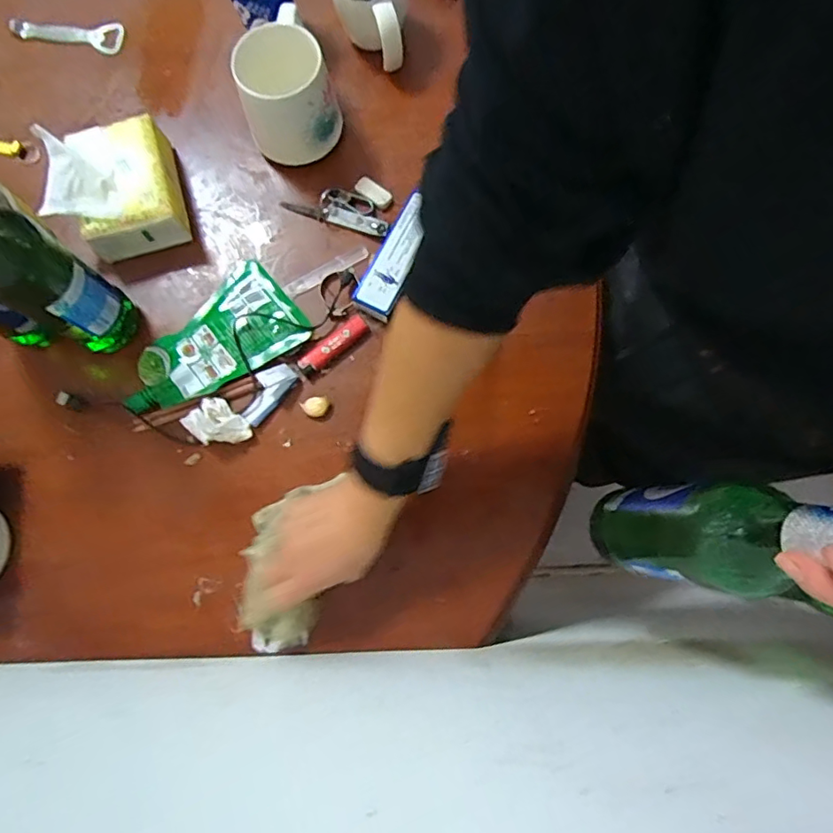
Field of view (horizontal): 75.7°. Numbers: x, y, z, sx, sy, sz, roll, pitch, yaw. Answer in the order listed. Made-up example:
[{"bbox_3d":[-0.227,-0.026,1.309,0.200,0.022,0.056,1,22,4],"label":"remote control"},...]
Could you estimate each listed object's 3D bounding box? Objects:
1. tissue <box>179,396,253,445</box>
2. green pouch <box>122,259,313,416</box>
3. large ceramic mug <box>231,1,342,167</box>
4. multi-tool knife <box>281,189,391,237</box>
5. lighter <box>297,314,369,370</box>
[{"bbox_3d":[-0.195,0.008,0.523,0.053,0.030,0.044,43,82,7],"label":"tissue"},{"bbox_3d":[-0.211,-0.072,0.550,0.187,0.017,0.109,-40,82,-8],"label":"green pouch"},{"bbox_3d":[-0.135,-0.337,0.560,0.095,0.097,0.108,-17,80,-4],"label":"large ceramic mug"},{"bbox_3d":[-0.085,-0.229,0.580,0.119,0.021,0.037,17,79,3],"label":"multi-tool knife"},{"bbox_3d":[-0.086,-0.075,0.552,0.080,0.011,0.024,-39,82,-7],"label":"lighter"}]

